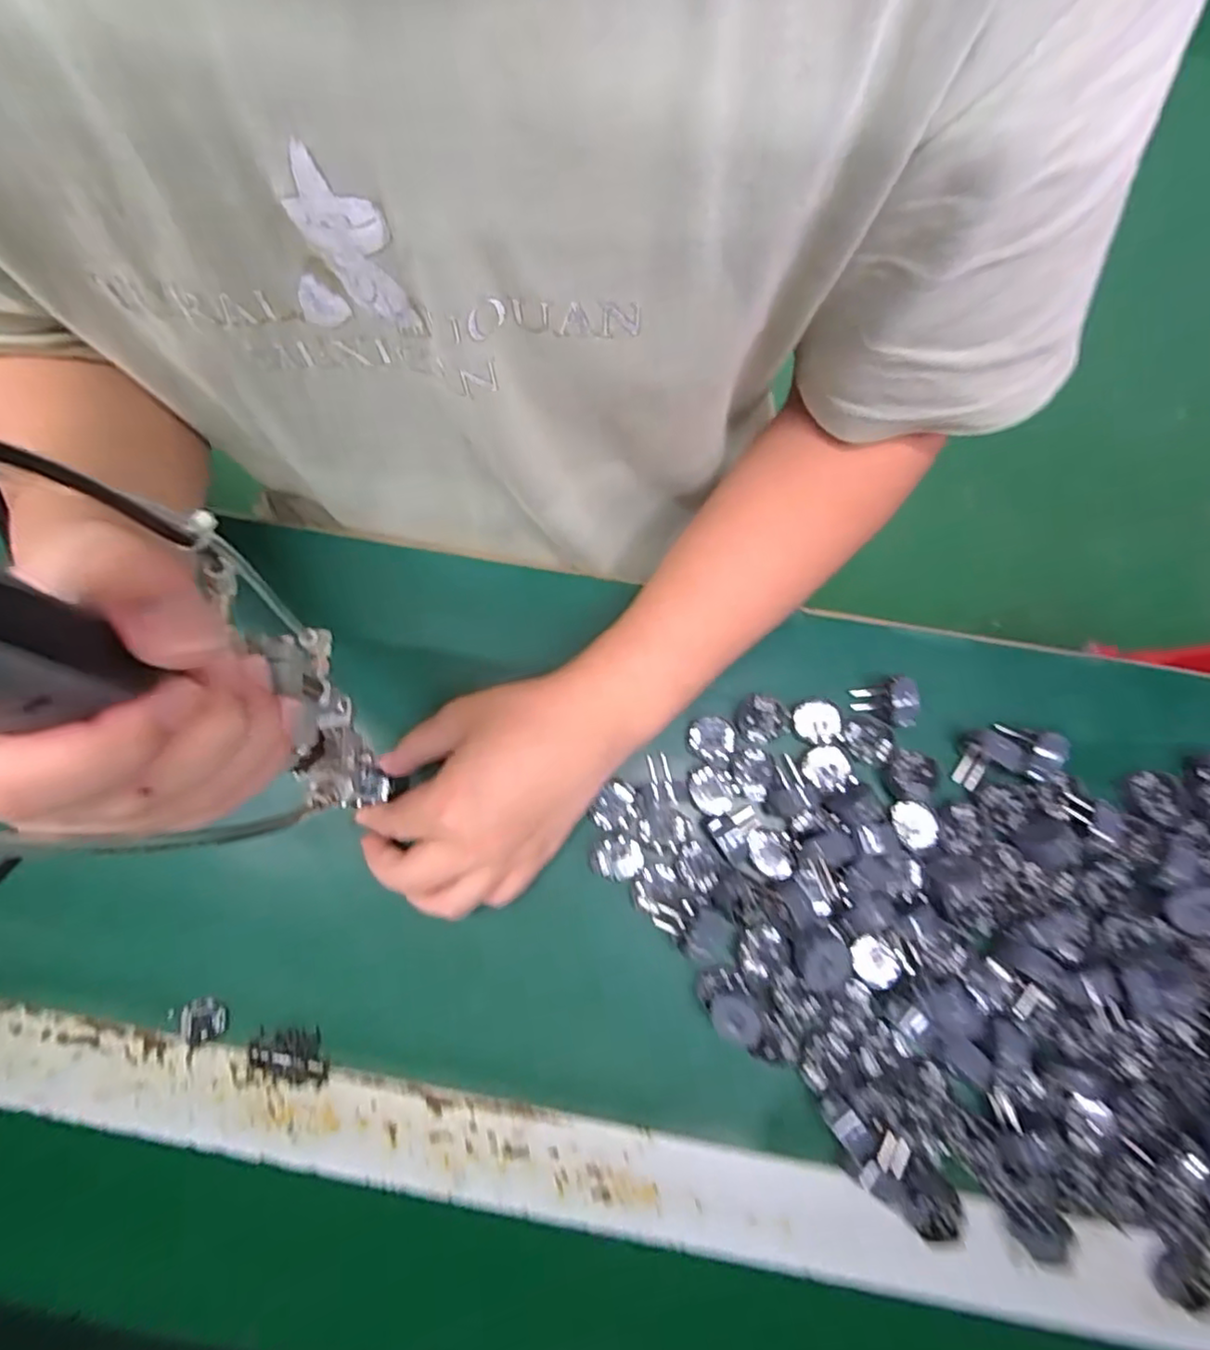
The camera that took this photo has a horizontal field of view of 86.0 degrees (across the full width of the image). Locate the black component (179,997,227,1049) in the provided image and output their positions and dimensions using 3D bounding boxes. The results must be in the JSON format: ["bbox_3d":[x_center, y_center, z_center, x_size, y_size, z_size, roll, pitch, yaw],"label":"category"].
[{"bbox_3d":[-0.220,0.188,0.354,0.024,0.004,0.022,-25,80,-4],"label":"black component"}]

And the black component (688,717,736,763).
[{"bbox_3d":[0.061,0.037,0.370,0.026,0.005,0.024,0,80,1],"label":"black component"}]

